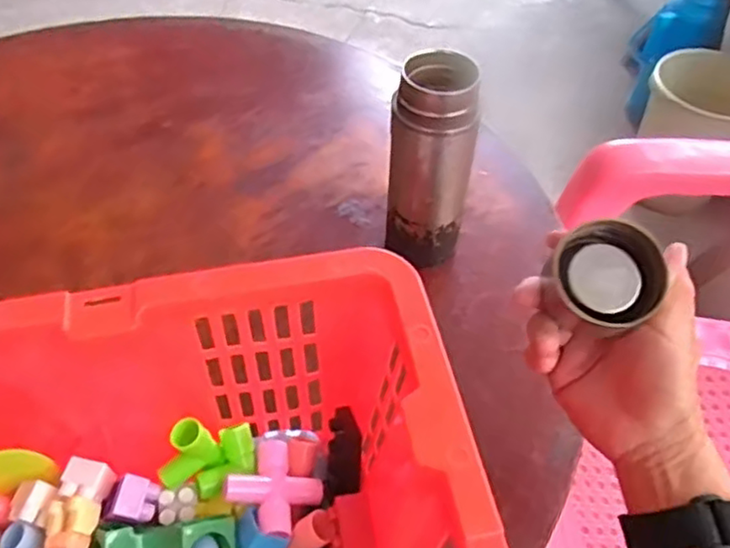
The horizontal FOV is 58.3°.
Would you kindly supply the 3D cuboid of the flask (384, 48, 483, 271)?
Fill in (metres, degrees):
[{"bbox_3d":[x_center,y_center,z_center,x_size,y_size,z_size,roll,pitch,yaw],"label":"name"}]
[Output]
[{"bbox_3d":[0.052,-0.084,0.508,0.058,0.171,0.062,11,51,8],"label":"flask"}]

